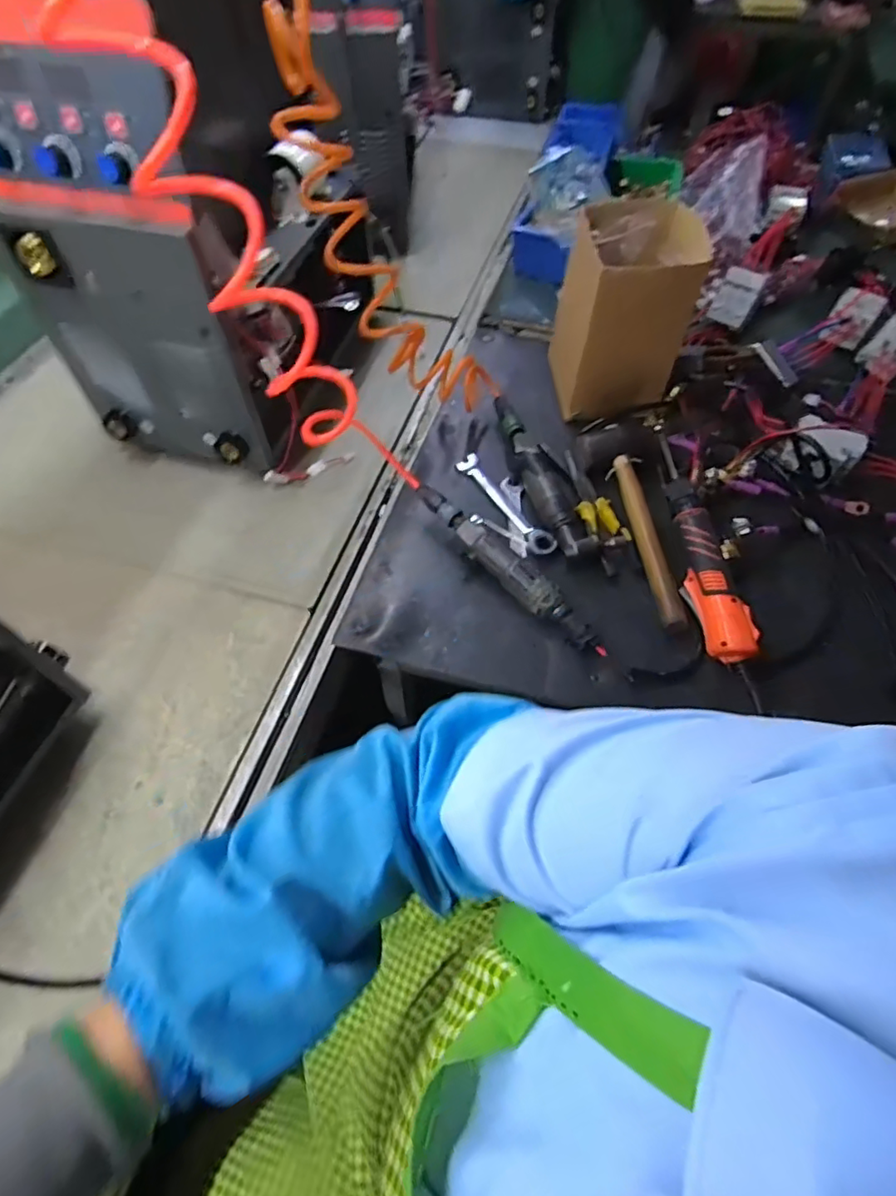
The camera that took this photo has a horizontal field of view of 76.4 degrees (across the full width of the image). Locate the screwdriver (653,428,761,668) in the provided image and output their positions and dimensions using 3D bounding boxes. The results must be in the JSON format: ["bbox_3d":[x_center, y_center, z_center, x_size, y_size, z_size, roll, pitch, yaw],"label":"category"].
[{"bbox_3d":[0.287,-0.070,0.647,0.051,0.034,0.303,-1,57,0],"label":"screwdriver"}]

